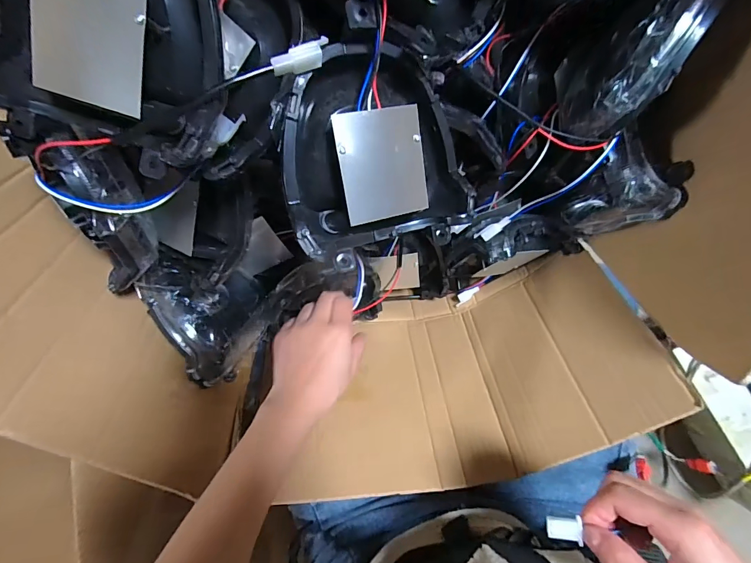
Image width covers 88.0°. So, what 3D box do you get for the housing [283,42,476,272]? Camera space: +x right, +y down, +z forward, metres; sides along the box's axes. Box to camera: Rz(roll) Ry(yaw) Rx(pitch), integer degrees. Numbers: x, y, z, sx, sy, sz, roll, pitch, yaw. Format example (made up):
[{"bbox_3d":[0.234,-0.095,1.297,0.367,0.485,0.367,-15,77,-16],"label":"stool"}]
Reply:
[{"bbox_3d":[-0.005,-0.093,0.286,0.139,0.075,0.140,-15,117,-23],"label":"housing"}]

